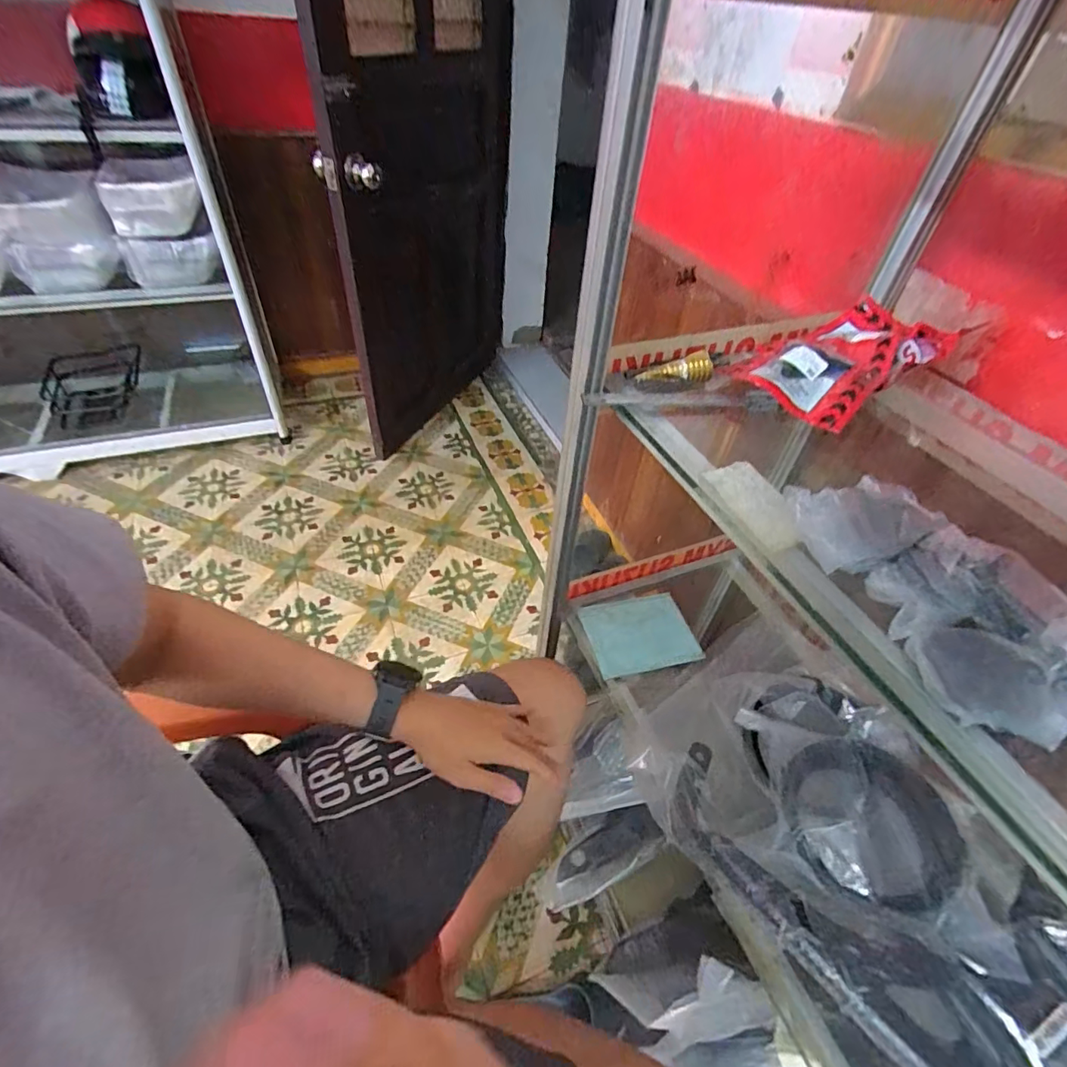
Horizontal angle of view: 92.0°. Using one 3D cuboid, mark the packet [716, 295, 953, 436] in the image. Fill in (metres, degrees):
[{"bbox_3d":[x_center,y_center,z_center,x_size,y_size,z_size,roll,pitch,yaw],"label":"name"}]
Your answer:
[{"bbox_3d":[0.312,-0.179,0.522,0.226,0.034,0.123,-24,53,-28],"label":"packet"}]

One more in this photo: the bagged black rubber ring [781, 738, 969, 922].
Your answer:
[{"bbox_3d":[0.333,0.286,0.519,0.149,0.052,0.168,38,52,27],"label":"bagged black rubber ring"}]

